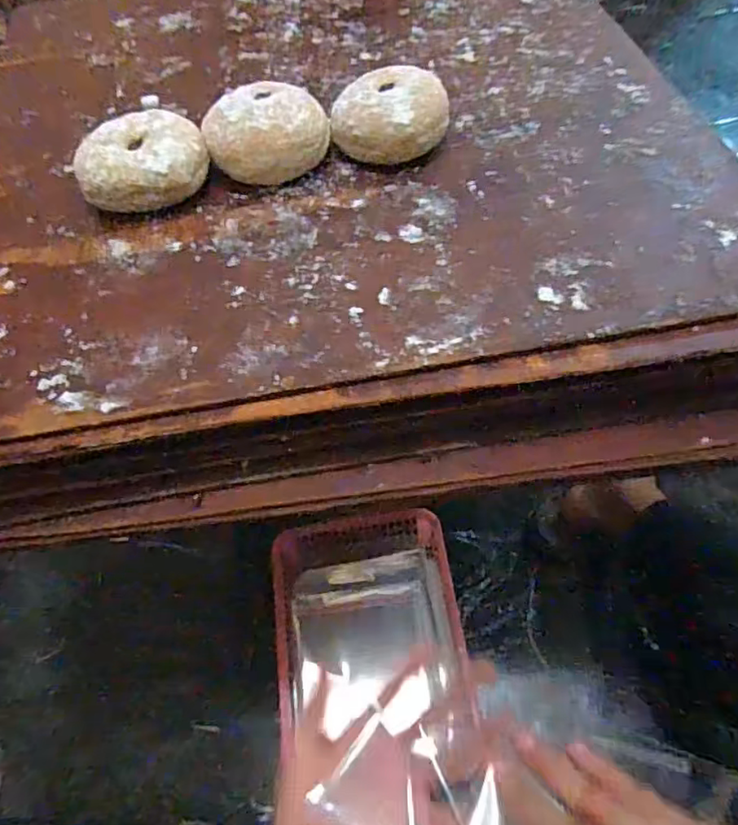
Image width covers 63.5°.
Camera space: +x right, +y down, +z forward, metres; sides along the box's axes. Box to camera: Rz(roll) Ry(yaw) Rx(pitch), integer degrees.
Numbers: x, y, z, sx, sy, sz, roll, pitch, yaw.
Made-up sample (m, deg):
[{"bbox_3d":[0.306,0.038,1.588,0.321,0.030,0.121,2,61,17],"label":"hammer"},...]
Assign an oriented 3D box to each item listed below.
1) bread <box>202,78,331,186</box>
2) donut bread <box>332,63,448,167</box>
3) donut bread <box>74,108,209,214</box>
[{"bbox_3d":[-0.073,-0.197,0.426,0.071,0.044,0.075,-3,58,4],"label":"bread"},{"bbox_3d":[0.017,-0.214,0.435,0.078,0.042,0.071,-3,58,4],"label":"donut bread"},{"bbox_3d":[-0.158,-0.173,0.419,0.090,0.041,0.072,-22,57,-11],"label":"donut bread"}]

